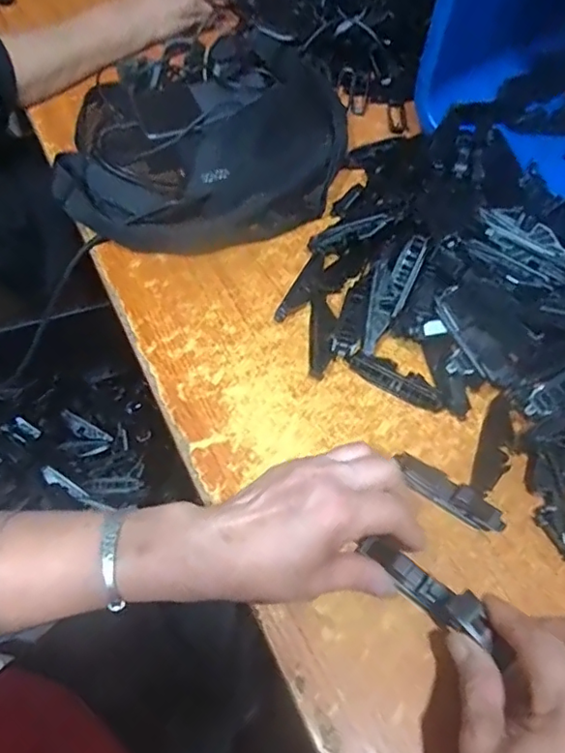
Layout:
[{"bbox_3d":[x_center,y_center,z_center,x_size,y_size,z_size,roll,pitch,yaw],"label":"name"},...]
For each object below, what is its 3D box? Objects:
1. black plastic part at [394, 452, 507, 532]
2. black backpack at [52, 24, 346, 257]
[{"bbox_3d":[0.112,0.079,0.384,0.079,0.016,0.020,31,63,15],"label":"black plastic part"},{"bbox_3d":[-0.078,-0.226,0.532,0.272,0.060,0.228,-19,62,-13],"label":"black backpack"}]

